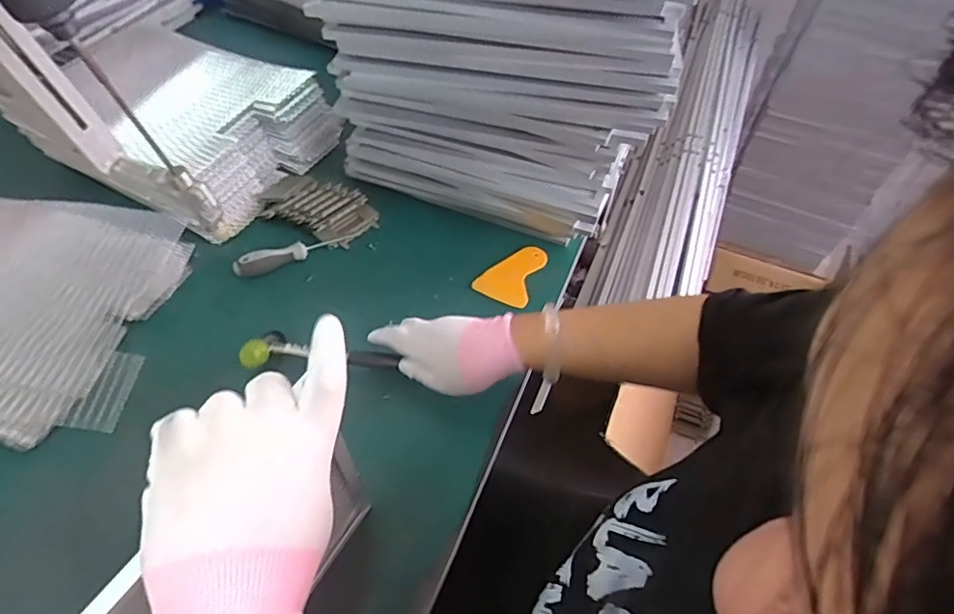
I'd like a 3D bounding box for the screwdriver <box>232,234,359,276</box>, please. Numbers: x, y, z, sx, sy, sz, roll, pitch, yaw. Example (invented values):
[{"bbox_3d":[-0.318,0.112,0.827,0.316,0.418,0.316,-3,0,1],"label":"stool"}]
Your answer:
[{"bbox_3d":[-0.231,-0.074,0.708,0.153,0.020,0.022,-22,57,-16],"label":"screwdriver"}]

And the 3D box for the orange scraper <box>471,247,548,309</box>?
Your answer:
[{"bbox_3d":[0.045,-0.046,0.715,0.069,0.007,0.097,24,58,8],"label":"orange scraper"}]

